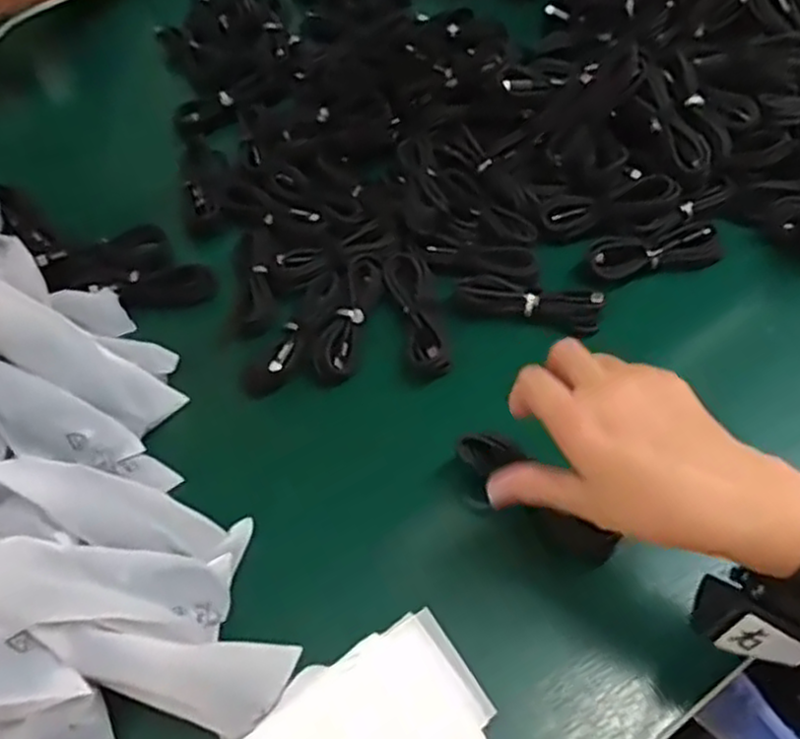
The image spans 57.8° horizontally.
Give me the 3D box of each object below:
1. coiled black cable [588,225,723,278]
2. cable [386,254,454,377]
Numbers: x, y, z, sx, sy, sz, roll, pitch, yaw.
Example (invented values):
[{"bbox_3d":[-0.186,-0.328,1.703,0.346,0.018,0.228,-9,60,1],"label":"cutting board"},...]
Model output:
[{"bbox_3d":[0.199,-0.091,0.563,0.100,0.013,0.036,-7,53,-1],"label":"coiled black cable"},{"bbox_3d":[0.012,-0.045,0.554,0.028,0.025,0.114,-14,54,-6],"label":"cable"}]

